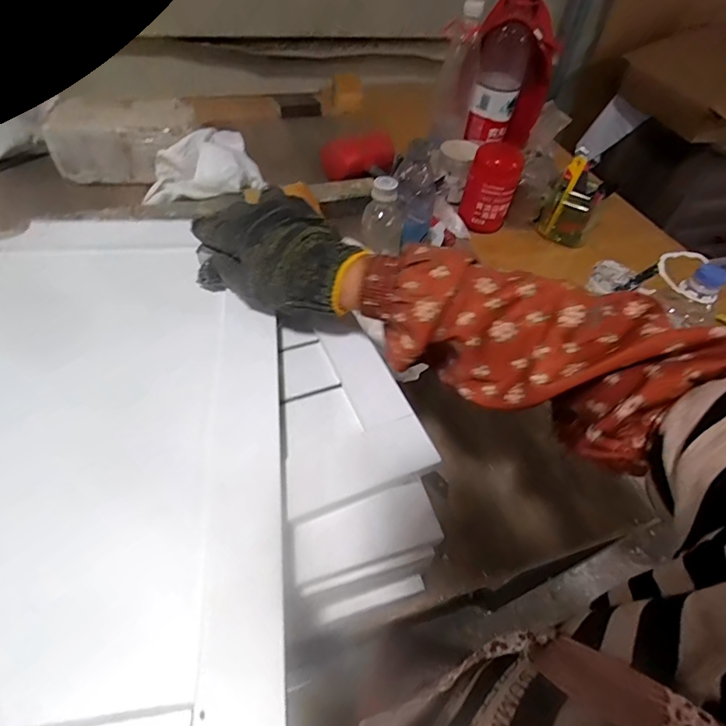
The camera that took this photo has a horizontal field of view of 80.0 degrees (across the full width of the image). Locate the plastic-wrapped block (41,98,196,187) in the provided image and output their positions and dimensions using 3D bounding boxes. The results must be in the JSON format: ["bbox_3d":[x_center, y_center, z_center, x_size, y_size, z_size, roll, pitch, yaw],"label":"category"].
[{"bbox_3d":[-0.414,-0.398,0.774,0.229,0.101,0.127,2,49,-4],"label":"plastic-wrapped block"}]

